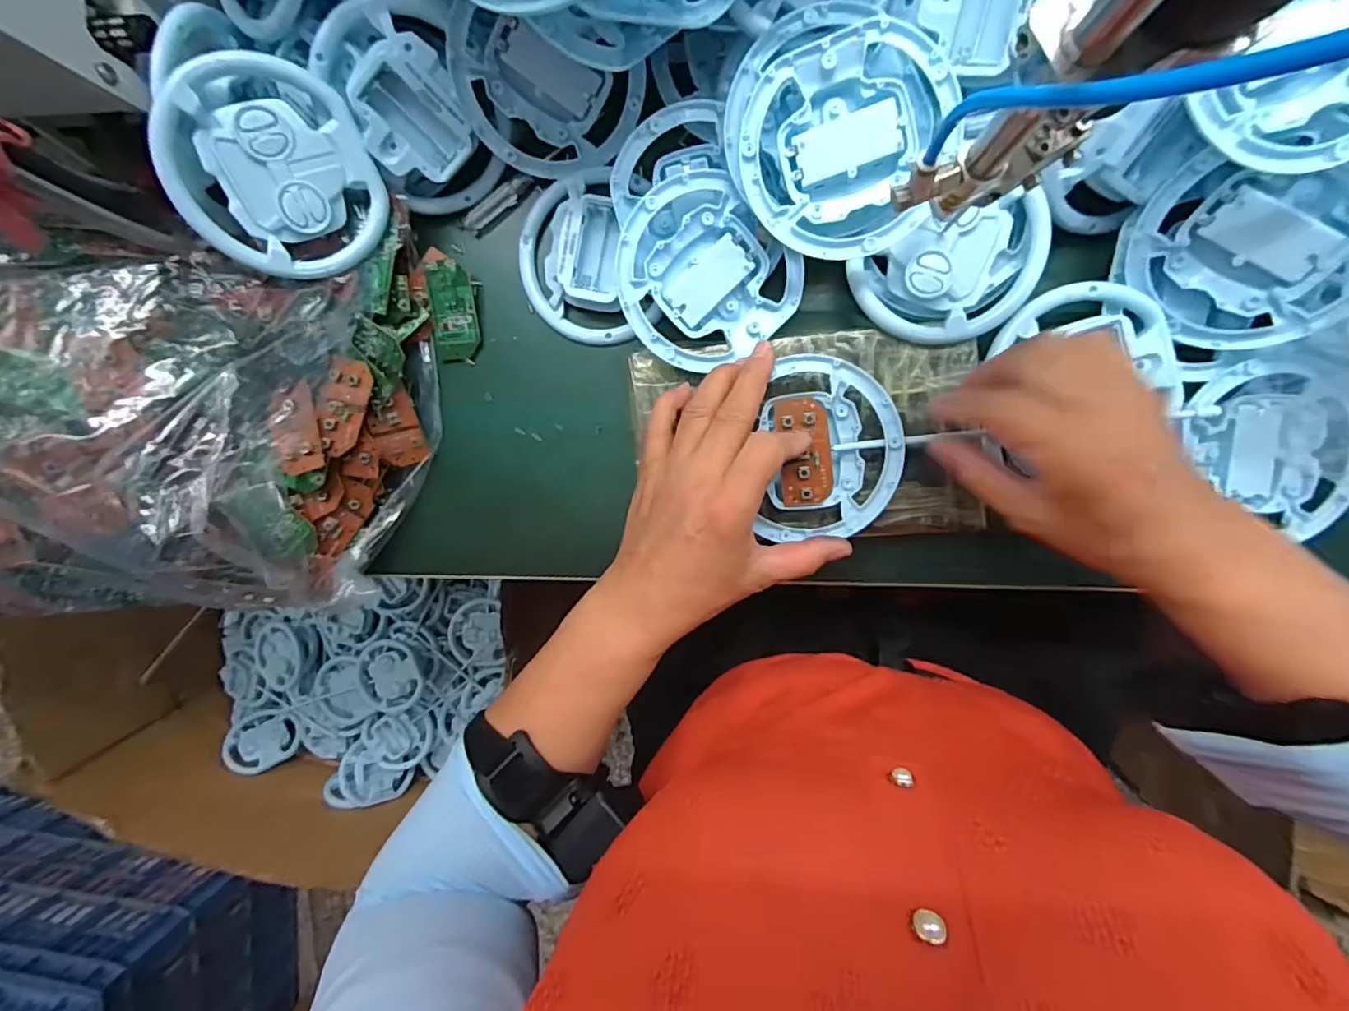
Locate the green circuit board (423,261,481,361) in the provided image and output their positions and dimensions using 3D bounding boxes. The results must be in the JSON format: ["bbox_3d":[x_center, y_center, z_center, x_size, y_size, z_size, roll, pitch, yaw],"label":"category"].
[{"bbox_3d":[-0.144,-0.126,0.373,0.028,0.009,0.061,-6,106,-2],"label":"green circuit board"}]

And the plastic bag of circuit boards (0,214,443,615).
[{"bbox_3d":[-0.322,-0.040,0.345,0.322,0.131,0.222,-7,96,7],"label":"plastic bag of circuit boards"}]

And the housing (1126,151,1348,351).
[{"bbox_3d":[0.294,-0.132,0.295,0.104,0.028,0.091,23,133,20],"label":"housing"}]

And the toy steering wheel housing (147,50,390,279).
[{"bbox_3d":[-0.219,-0.182,0.316,0.098,0.018,0.106,-12,114,-28],"label":"toy steering wheel housing"}]

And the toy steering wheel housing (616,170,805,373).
[{"bbox_3d":[0.015,-0.130,0.331,0.096,0.021,0.096,-1,97,-5],"label":"toy steering wheel housing"}]

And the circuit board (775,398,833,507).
[{"bbox_3d":[0.074,-0.031,0.327,0.029,0.007,0.060,-5,93,7],"label":"circuit board"}]

